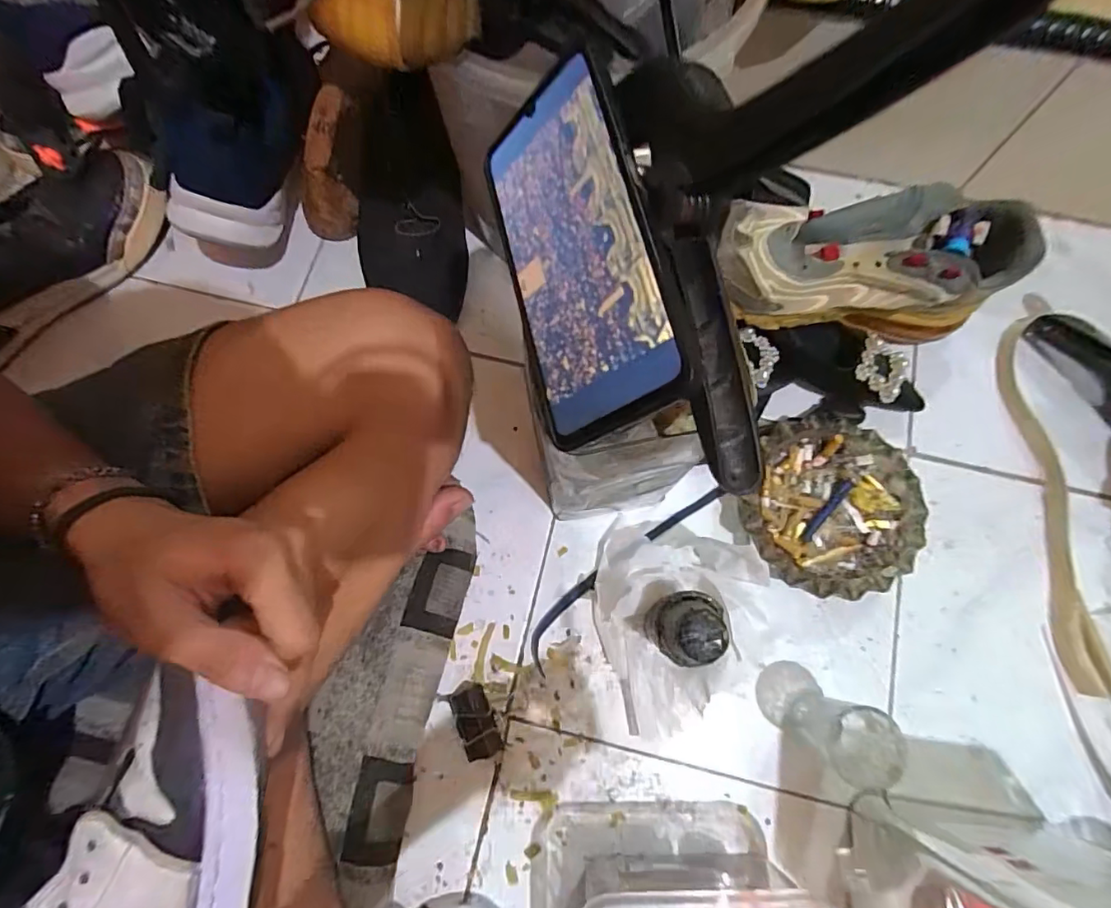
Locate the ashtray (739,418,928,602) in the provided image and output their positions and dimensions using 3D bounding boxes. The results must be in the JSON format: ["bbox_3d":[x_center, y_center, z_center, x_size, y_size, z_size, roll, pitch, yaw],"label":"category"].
[{"bbox_3d":[0.228,0.047,0.457,0.144,0.042,0.145,17,76,5],"label":"ashtray"}]

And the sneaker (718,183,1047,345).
[{"bbox_3d":[0.250,-0.161,0.457,0.246,0.149,0.094,0,75,0],"label":"sneaker"}]

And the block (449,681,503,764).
[{"bbox_3d":[-0.064,0.211,0.426,0.029,0.018,0.055,-22,76,-5],"label":"block"}]

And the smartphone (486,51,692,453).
[{"bbox_3d":[0.008,-0.087,0.239,0.006,0.076,0.160,-2,73,-44],"label":"smartphone"}]

